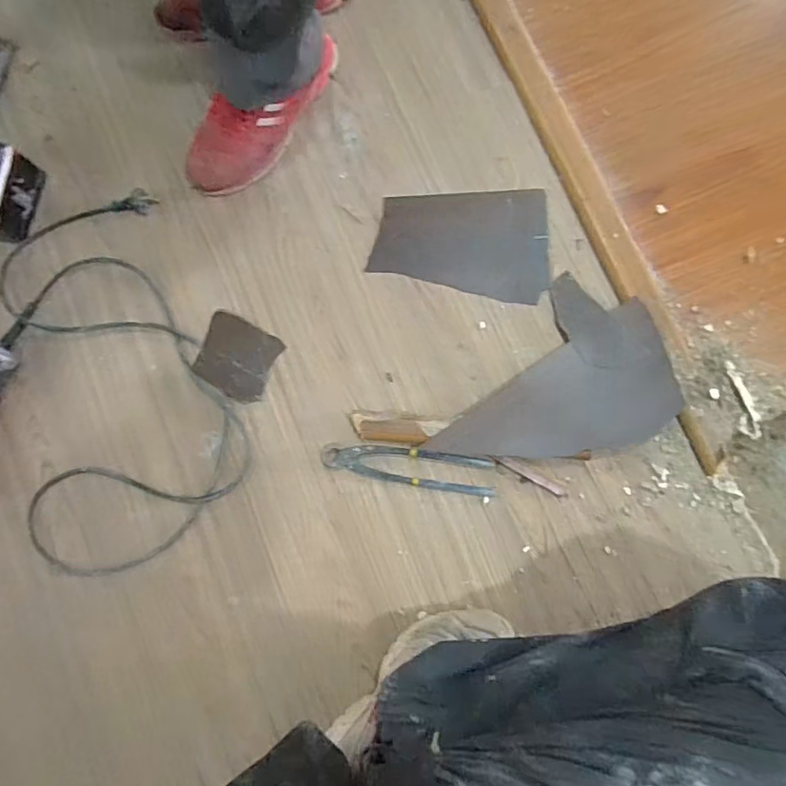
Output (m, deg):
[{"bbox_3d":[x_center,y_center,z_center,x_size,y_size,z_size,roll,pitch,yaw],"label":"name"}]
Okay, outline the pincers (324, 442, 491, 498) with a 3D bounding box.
[{"bbox_3d":[0.020,0.096,0.696,0.225,0.013,0.048,8,82,4],"label":"pincers"}]

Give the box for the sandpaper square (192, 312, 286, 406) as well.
[{"bbox_3d":[-0.216,-0.048,0.734,0.105,0.007,0.101,23,84,6],"label":"sandpaper square"}]

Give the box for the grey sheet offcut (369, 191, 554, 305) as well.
[{"bbox_3d":[0.099,-0.215,0.739,0.235,0.005,0.153,10,83,4],"label":"grey sheet offcut"}]

